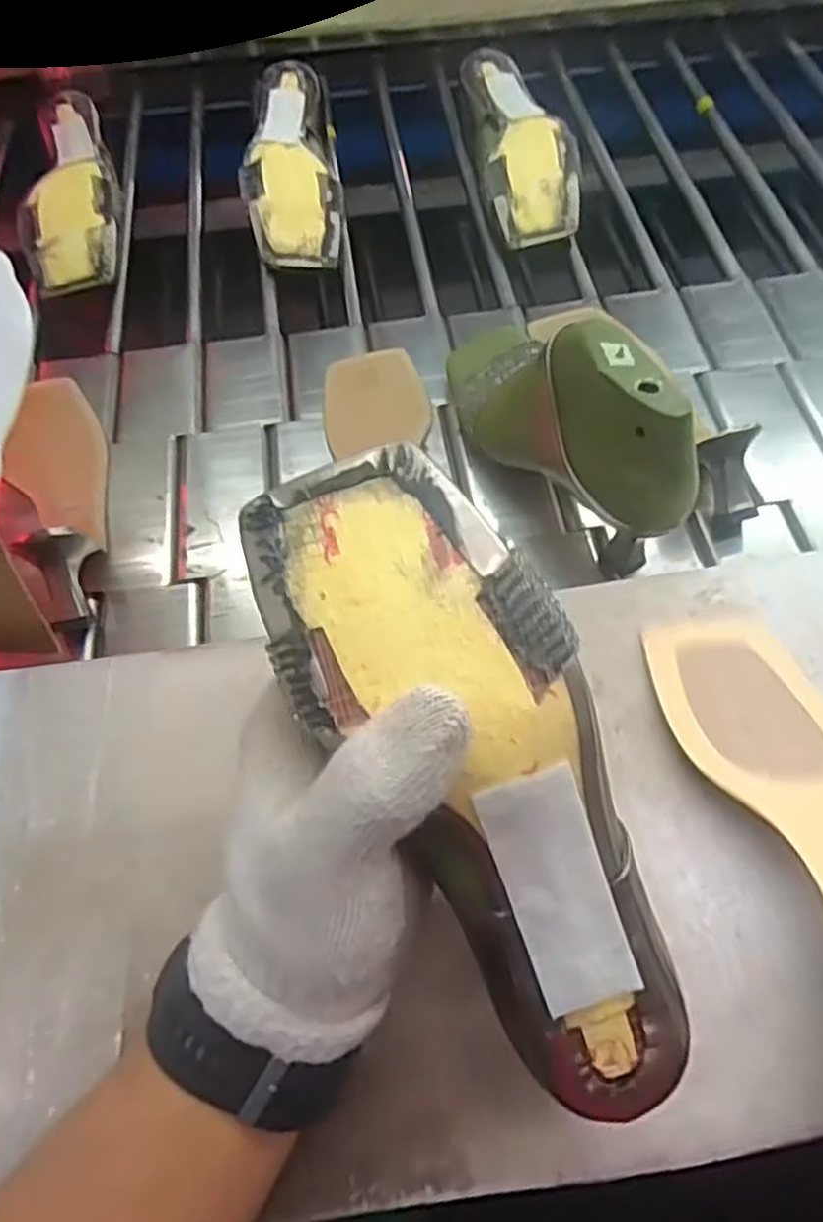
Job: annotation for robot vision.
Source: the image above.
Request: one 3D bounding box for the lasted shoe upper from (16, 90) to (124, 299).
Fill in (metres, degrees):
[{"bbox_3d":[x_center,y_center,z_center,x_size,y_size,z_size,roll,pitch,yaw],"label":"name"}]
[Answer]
[{"bbox_3d":[-0.287,-0.358,0.653,0.081,0.064,0.209,-13,59,-6],"label":"lasted shoe upper"}]

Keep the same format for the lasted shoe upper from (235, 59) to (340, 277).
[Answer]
[{"bbox_3d":[-0.106,-0.383,0.663,0.077,0.063,0.212,-9,59,-4],"label":"lasted shoe upper"}]

